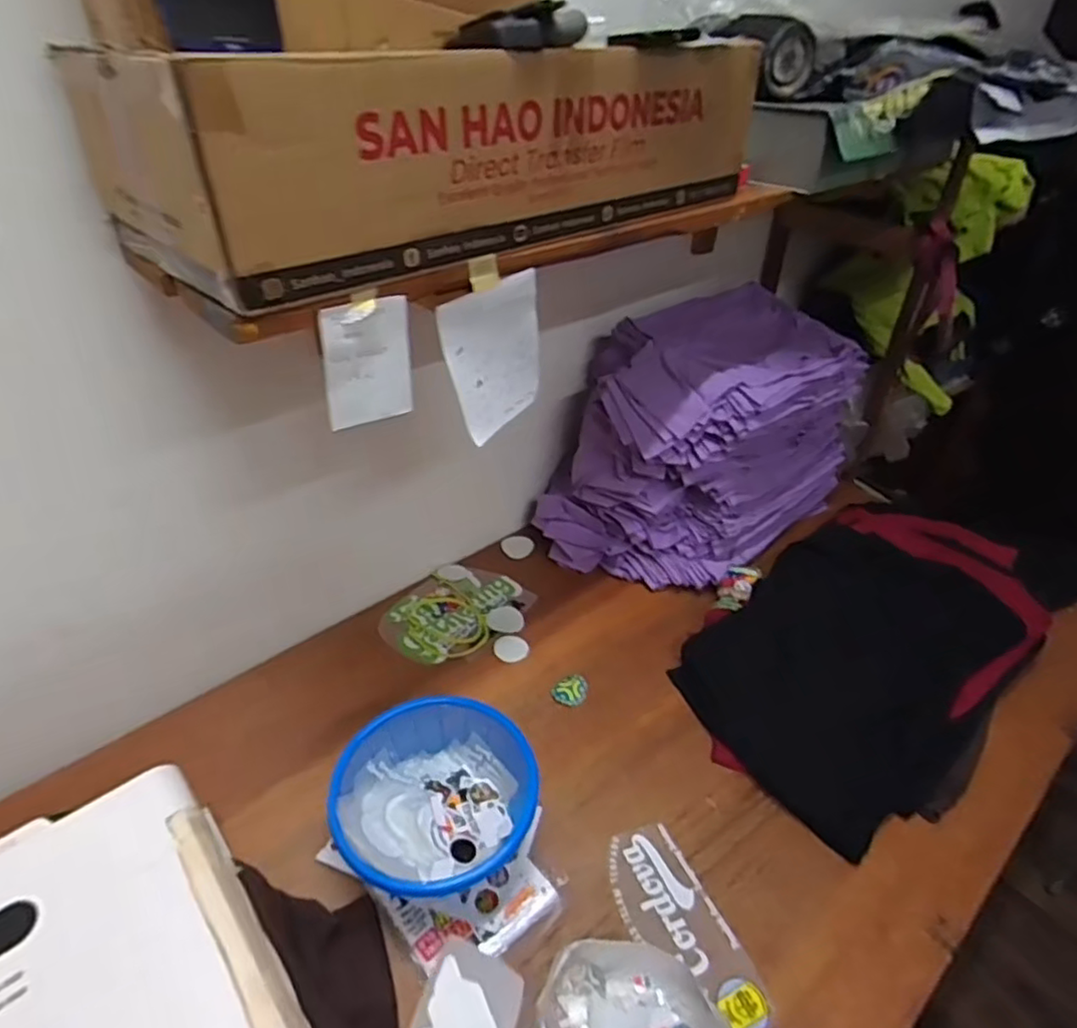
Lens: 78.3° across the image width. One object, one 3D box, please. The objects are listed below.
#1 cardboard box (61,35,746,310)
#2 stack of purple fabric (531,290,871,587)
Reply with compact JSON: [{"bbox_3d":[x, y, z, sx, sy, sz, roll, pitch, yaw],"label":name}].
[{"bbox_3d":[-0.063,-0.376,0.648,0.624,0.151,0.258,-27,48,-32],"label":"cardboard box"},{"bbox_3d":[0.303,-0.147,1.223,0.353,0.390,0.528,33,48,31],"label":"stack of purple fabric"}]

